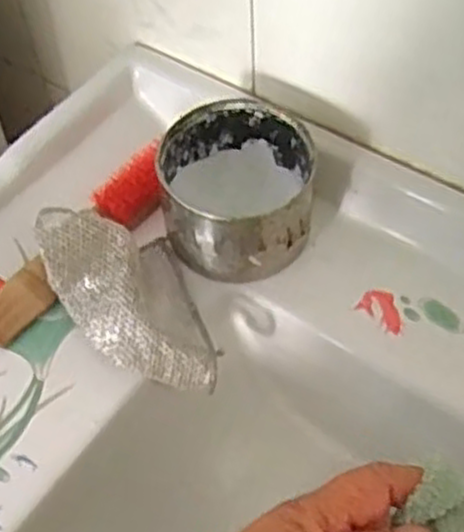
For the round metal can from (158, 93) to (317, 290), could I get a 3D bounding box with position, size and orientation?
[{"bbox_3d":[0.003,-0.050,0.521,0.098,0.071,0.104,-1,55,2],"label":"round metal can"}]

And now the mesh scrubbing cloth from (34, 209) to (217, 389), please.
[{"bbox_3d":[-0.066,0.018,0.481,0.081,0.062,0.117,-19,56,-10],"label":"mesh scrubbing cloth"}]

